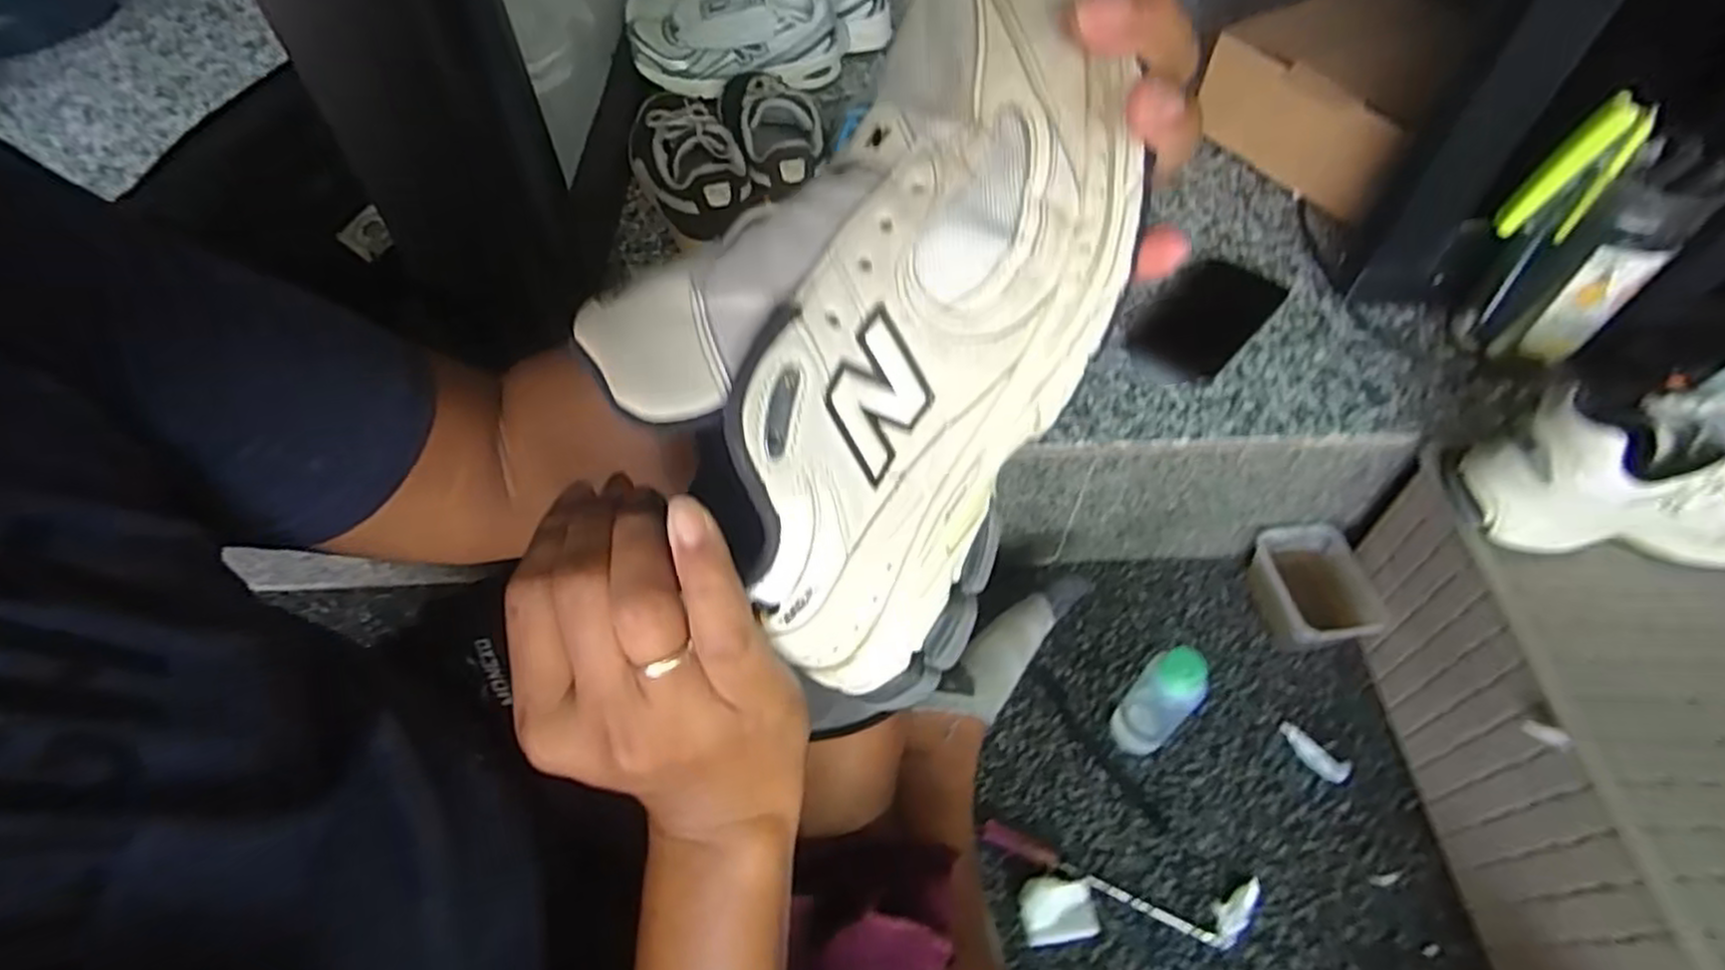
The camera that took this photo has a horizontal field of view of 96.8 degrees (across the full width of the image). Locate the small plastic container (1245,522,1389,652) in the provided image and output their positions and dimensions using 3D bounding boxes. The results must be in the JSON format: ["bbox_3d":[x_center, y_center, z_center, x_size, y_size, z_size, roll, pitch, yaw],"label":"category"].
[{"bbox_3d":[0.404,0.097,0.695,0.088,0.056,0.107,0,53,0],"label":"small plastic container"}]

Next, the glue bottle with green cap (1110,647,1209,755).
[{"bbox_3d":[0.230,0.167,0.593,0.041,0.139,0.047,-37,61,-24],"label":"glue bottle with green cap"}]

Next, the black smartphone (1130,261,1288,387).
[{"bbox_3d":[0.302,-0.149,0.684,0.090,0.015,0.166,37,61,24],"label":"black smartphone"}]

